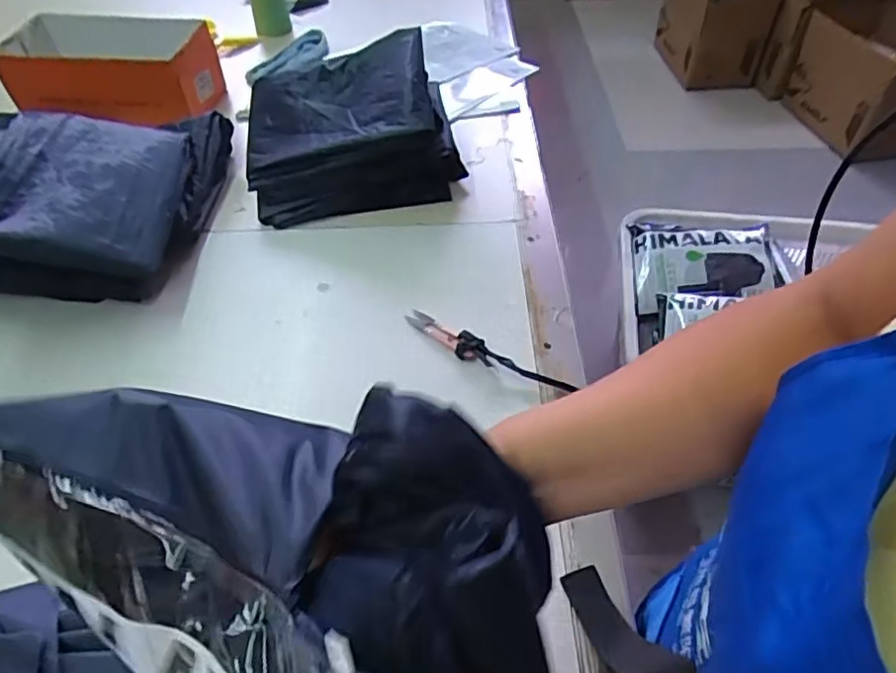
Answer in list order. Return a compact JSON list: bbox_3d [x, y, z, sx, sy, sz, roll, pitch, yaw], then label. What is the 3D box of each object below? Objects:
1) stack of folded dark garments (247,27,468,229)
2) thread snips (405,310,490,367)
[{"bbox_3d":[-0.138,-0.290,0.865,0.287,0.146,0.216,-11,50,-6],"label":"stack of folded dark garments"},{"bbox_3d":[0.002,-0.003,0.686,0.122,0.014,0.029,35,60,28],"label":"thread snips"}]

